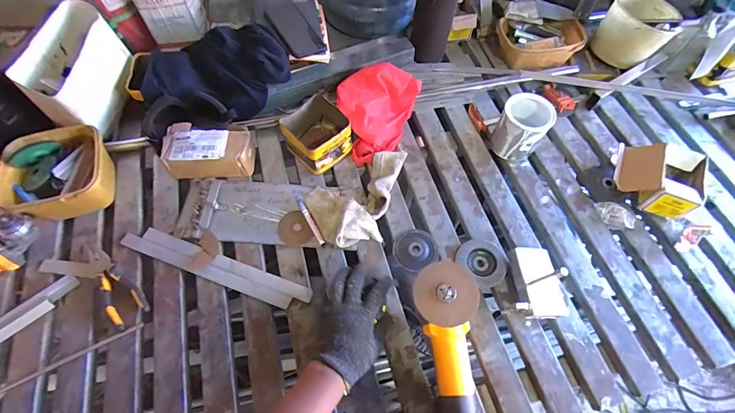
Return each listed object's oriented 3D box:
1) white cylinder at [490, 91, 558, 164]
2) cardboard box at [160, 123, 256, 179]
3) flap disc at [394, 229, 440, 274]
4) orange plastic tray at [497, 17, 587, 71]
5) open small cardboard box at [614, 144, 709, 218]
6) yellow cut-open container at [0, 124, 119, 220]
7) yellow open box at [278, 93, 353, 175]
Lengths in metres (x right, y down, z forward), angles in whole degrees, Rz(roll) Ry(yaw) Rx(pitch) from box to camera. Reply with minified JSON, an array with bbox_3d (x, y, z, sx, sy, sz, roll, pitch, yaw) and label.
[{"bbox_3d":[0.335,-0.174,0.773,0.101,0.114,0.117,36,68,16],"label":"white cylinder"},{"bbox_3d":[-0.329,-0.117,0.735,0.172,0.065,0.088,-2,63,-2],"label":"cardboard box"},{"bbox_3d":[0.092,0.083,0.701,0.082,0.018,0.079,0,62,0],"label":"flap disc"},{"bbox_3d":[0.436,-0.412,0.901,0.192,0.067,0.134,-4,63,-3],"label":"orange plastic tray"},{"bbox_3d":[0.599,-0.058,0.740,0.150,0.079,0.153,24,65,12],"label":"open small cardboard box"},{"bbox_3d":[-0.585,-0.062,0.688,0.179,0.091,0.178,-5,72,-11],"label":"yellow cut-open container"},{"bbox_3d":[-0.105,-0.154,0.766,0.131,0.076,0.123,-40,70,-19],"label":"yellow open box"}]

